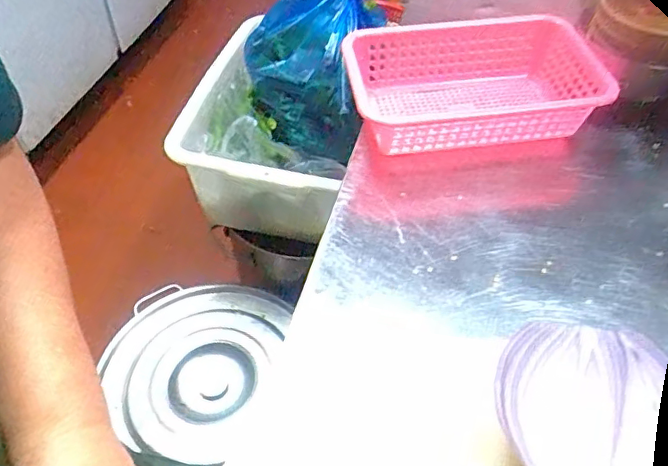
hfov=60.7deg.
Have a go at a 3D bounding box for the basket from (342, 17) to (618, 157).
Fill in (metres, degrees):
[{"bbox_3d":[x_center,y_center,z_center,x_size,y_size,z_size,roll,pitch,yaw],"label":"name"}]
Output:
[{"bbox_3d":[0.129,-0.135,0.579,0.232,0.099,0.163,-1,47,-1],"label":"basket"}]

